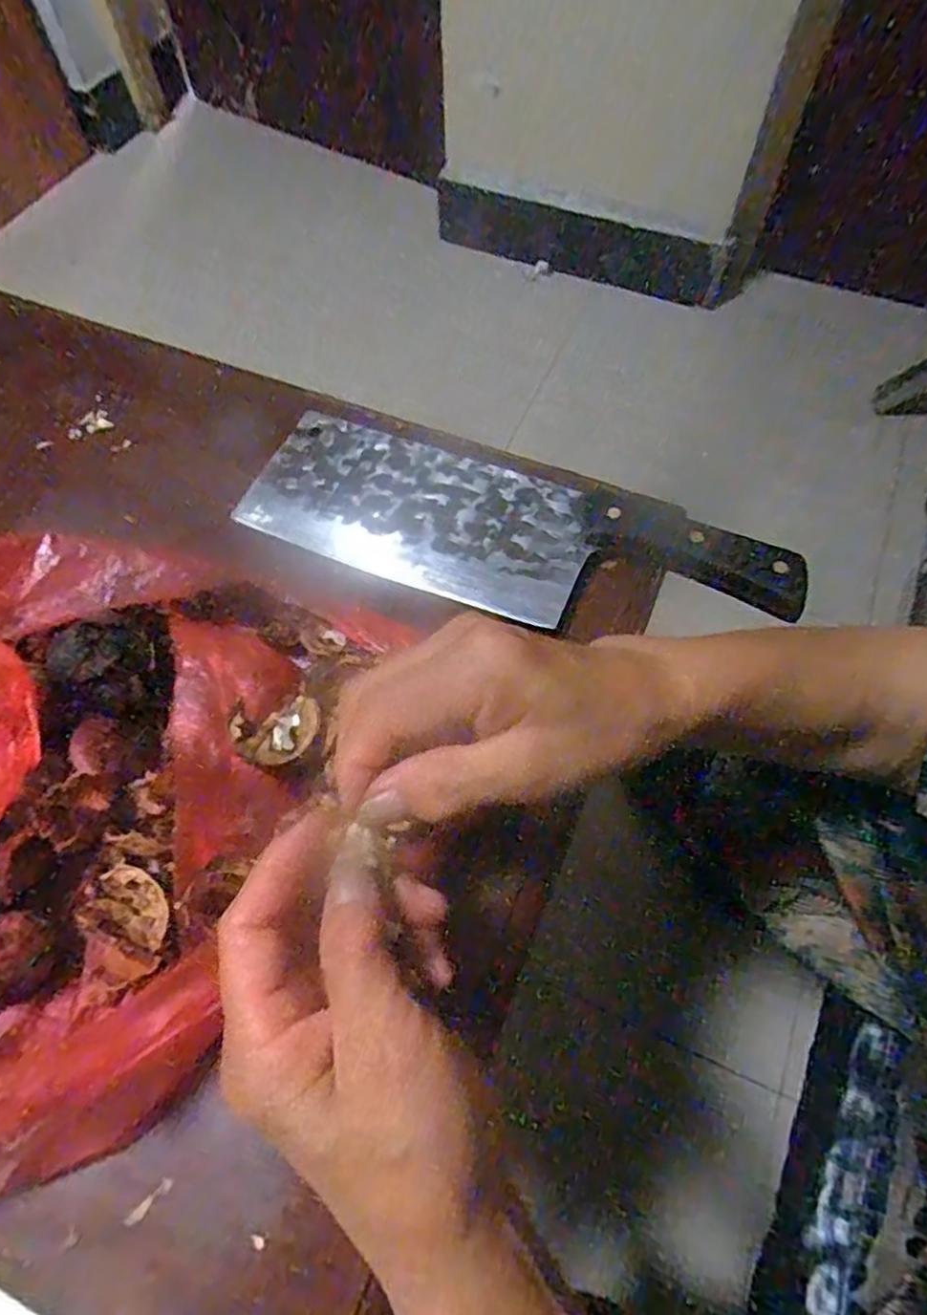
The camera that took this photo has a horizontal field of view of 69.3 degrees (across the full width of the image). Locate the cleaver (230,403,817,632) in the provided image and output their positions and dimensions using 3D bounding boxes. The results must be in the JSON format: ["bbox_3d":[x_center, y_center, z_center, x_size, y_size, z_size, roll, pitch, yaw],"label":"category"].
[{"bbox_3d":[0.023,-0.069,0.366,0.301,0.018,0.093,20,64,12],"label":"cleaver"}]

